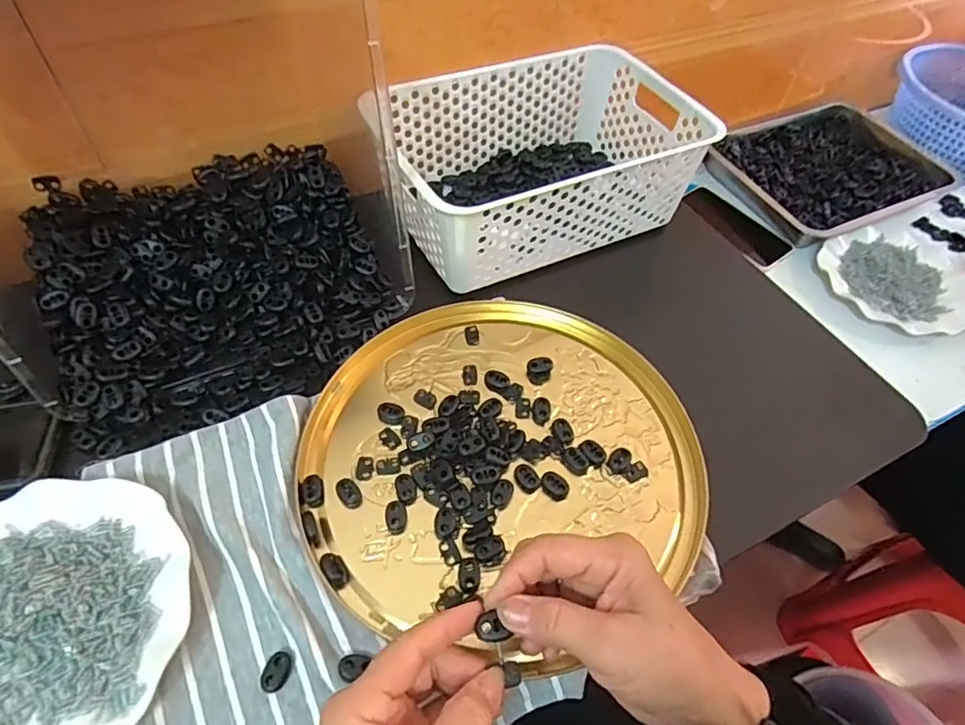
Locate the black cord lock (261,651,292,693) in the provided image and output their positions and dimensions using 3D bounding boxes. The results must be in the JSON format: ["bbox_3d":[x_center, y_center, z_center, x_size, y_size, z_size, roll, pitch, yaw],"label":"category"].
[{"bbox_3d":[-0.123,0.185,0.335,0.013,0.006,0.021,11,54,5],"label":"black cord lock"}]

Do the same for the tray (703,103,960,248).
[{"bbox_3d":[0.511,-0.292,0.836,0.333,0.041,0.235,-24,58,-19],"label":"tray"}]

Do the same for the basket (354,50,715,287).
[{"bbox_3d":[0.058,-0.208,0.573,0.296,0.099,0.203,-20,57,-17],"label":"basket"}]

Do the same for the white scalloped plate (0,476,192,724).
[{"bbox_3d":[-0.270,0.158,0.335,0.175,0.023,0.182,2,54,-2],"label":"white scalloped plate"}]

